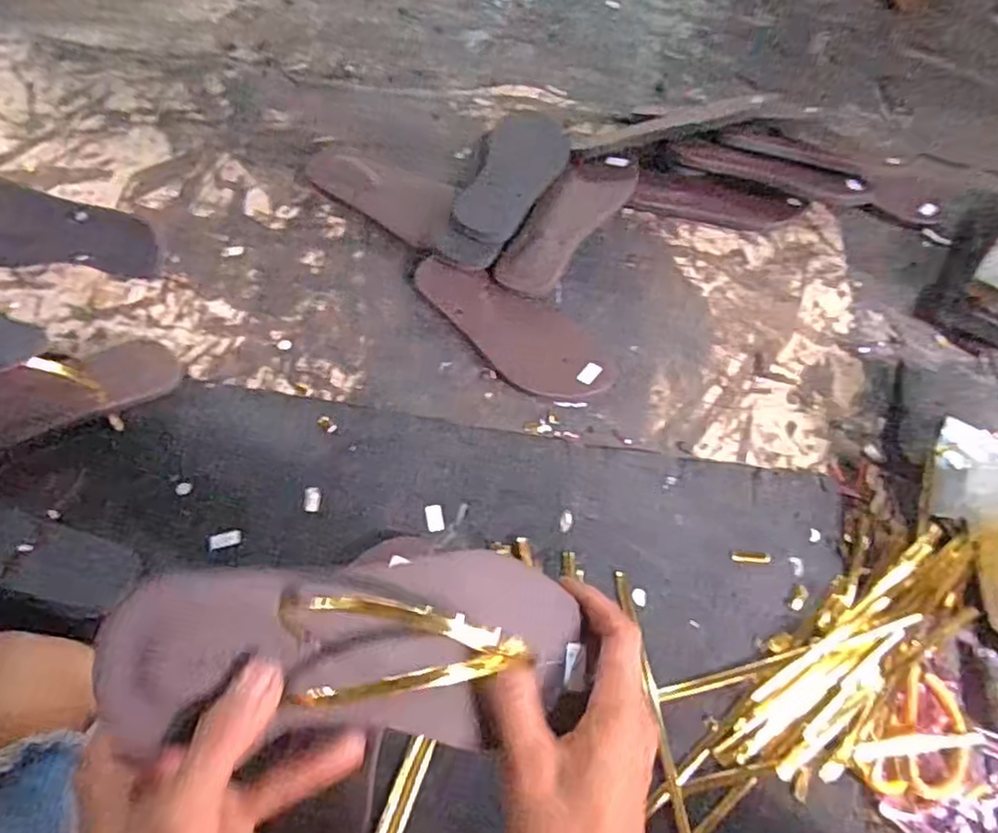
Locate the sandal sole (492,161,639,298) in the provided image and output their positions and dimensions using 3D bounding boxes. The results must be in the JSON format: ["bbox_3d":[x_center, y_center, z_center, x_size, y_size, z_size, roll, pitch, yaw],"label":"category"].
[{"bbox_3d":[0.078,-0.226,0.791,0.086,0.018,0.227,31,65,11],"label":"sandal sole"}]

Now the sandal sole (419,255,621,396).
[{"bbox_3d":[0.014,-0.102,0.733,0.092,0.017,0.243,-37,71,-20],"label":"sandal sole"}]

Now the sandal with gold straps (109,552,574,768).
[{"bbox_3d":[-0.060,0.111,0.324,0.222,0.046,0.083,4,61,-24],"label":"sandal with gold straps"}]

